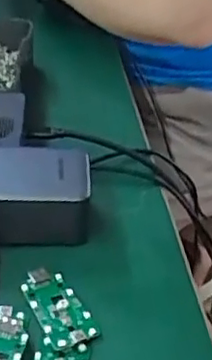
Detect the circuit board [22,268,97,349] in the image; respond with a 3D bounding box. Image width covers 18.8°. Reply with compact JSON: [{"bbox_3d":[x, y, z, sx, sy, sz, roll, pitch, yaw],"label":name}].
[{"bbox_3d":[-0.031,0.081,0.416,0.030,0.007,0.060,-18,47,-21],"label":"circuit board"}]

